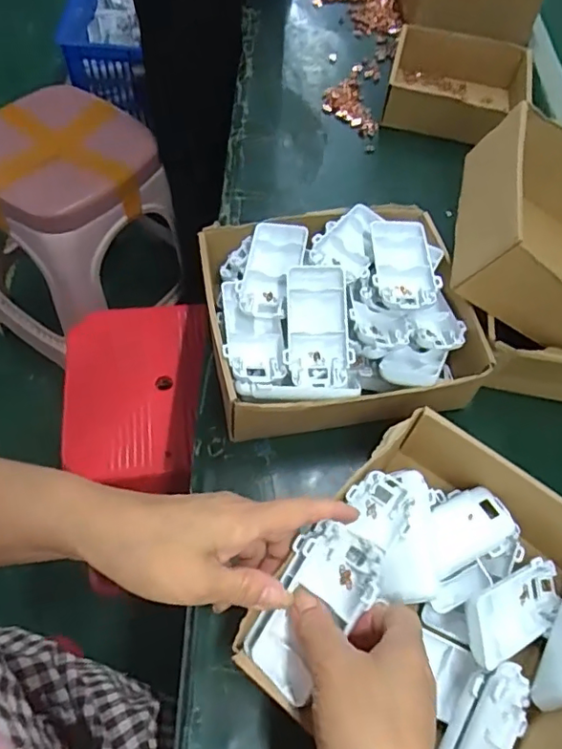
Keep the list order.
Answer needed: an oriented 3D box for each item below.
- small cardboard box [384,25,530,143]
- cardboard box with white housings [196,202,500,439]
[{"bbox_3d":[0.212,-0.353,0.690,0.156,0.055,0.133,11,59,2],"label":"small cardboard box"},{"bbox_3d":[0.047,-0.043,0.469,0.205,0.088,0.197,-8,60,-10],"label":"cardboard box with white housings"}]

